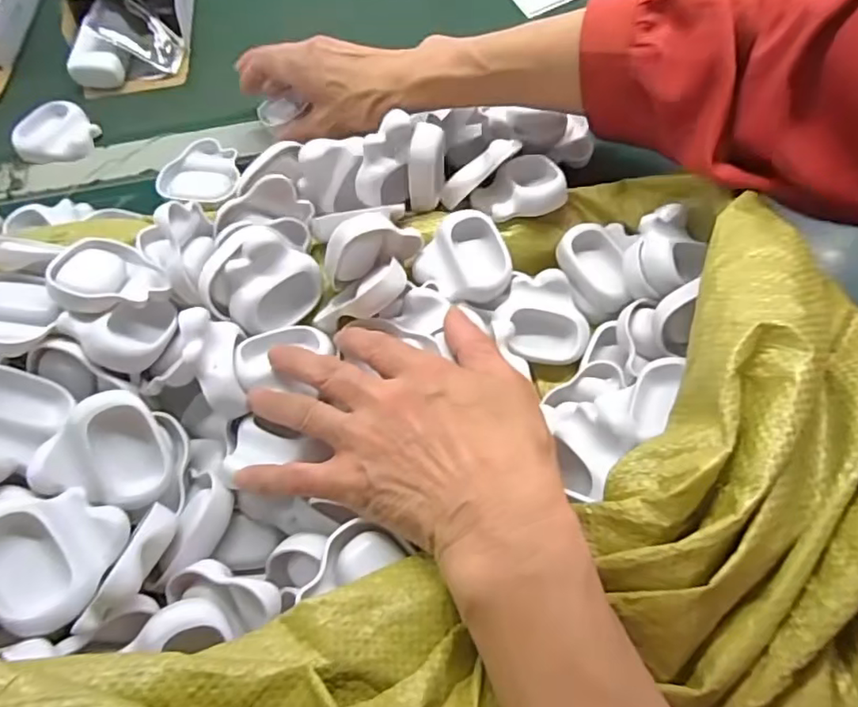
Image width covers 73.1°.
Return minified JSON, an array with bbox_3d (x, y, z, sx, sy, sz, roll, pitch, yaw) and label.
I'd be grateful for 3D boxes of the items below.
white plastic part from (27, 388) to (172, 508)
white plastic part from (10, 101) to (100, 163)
[{"bbox_3d":[-0.163,0.053,0.301,0.058,0.019,0.059,39,68,-23],"label":"white plastic part"},{"bbox_3d":[-0.311,-0.187,0.488,0.059,0.019,0.059,0,64,1],"label":"white plastic part"}]

